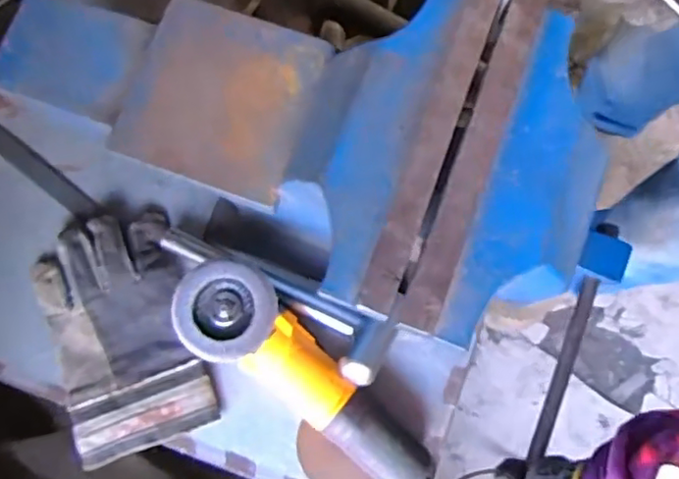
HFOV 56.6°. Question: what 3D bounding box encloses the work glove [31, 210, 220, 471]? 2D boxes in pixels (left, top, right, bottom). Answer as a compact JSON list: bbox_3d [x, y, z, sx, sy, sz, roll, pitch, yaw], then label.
[{"bbox_3d":[-0.225,0.092,0.647,0.143,0.035,0.237,-19,79,-3],"label":"work glove"}]

